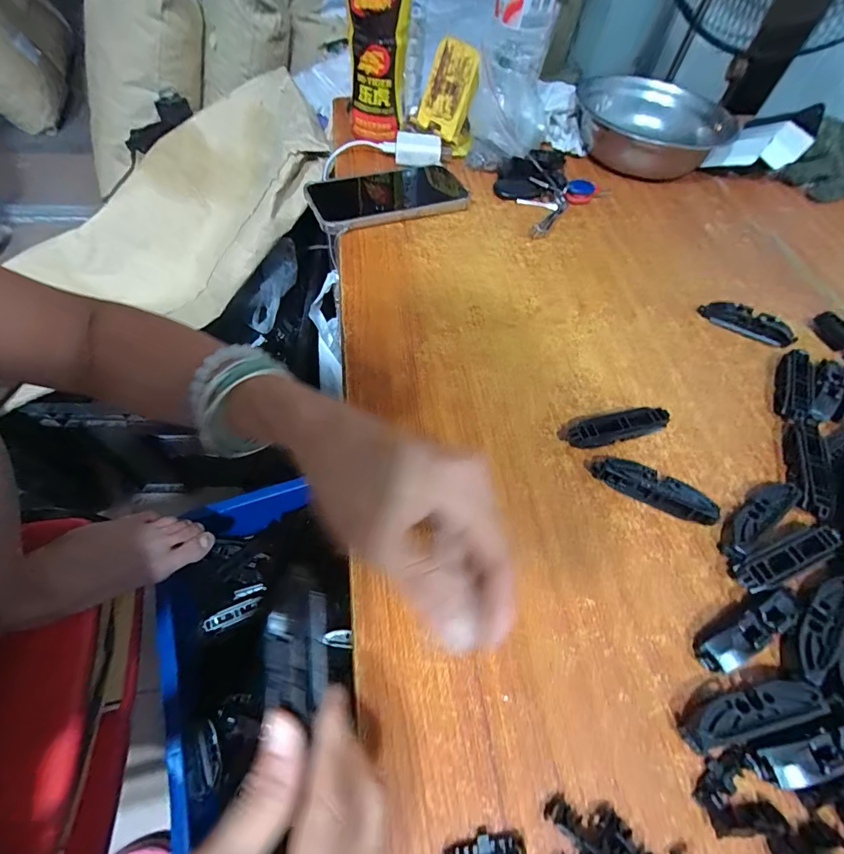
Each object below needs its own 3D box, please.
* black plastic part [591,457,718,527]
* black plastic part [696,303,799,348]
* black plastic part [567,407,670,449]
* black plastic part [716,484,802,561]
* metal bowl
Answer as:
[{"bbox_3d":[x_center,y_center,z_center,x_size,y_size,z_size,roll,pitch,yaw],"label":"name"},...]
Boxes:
[{"bbox_3d":[0.154,0.041,0.271,0.077,0.019,0.017,25,58,11],"label":"black plastic part"},{"bbox_3d":[0.295,-0.095,0.369,0.077,0.019,0.020,33,60,15],"label":"black plastic part"},{"bbox_3d":[0.139,0.001,0.294,0.079,0.021,0.020,-11,59,-12],"label":"black plastic part"},{"bbox_3d":[0.216,0.060,0.265,0.073,0.017,0.018,-29,64,-22],"label":"black plastic part"},{"bbox_3d":[0.295,-0.388,0.532,0.184,0.055,0.183,12,57,3],"label":"metal bowl"}]

